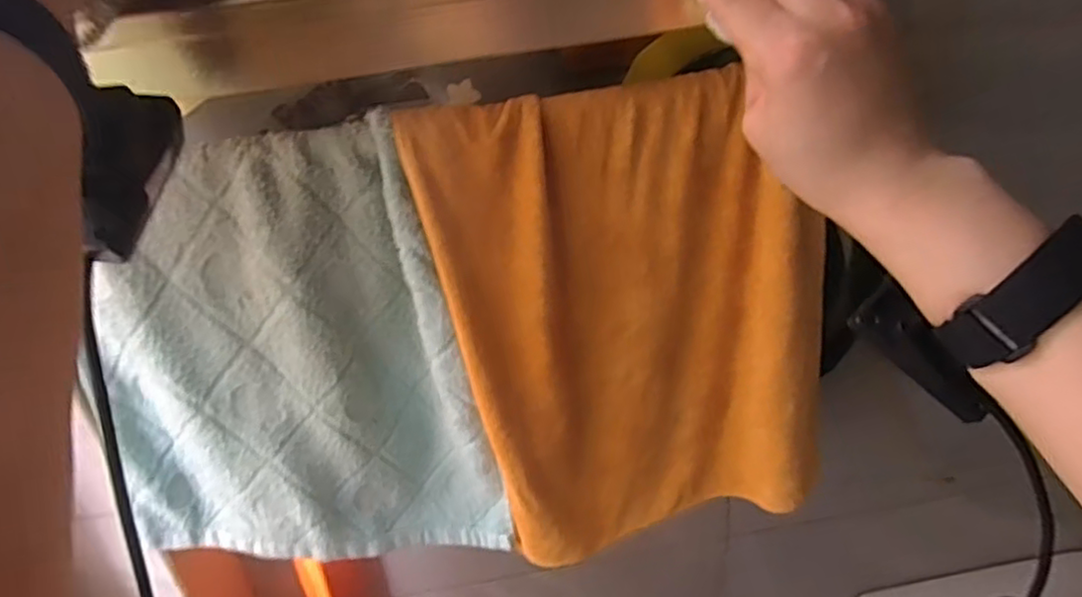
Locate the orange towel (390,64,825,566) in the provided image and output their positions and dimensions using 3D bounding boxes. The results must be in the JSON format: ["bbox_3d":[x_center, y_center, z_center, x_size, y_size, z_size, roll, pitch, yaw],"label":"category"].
[{"bbox_3d":[0.072,0.034,0.480,0.268,0.361,0.047,-9,28,-3],"label":"orange towel"}]

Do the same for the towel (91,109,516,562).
[{"bbox_3d":[-0.183,0.061,0.477,0.270,0.344,0.047,-7,28,-1],"label":"towel"}]

